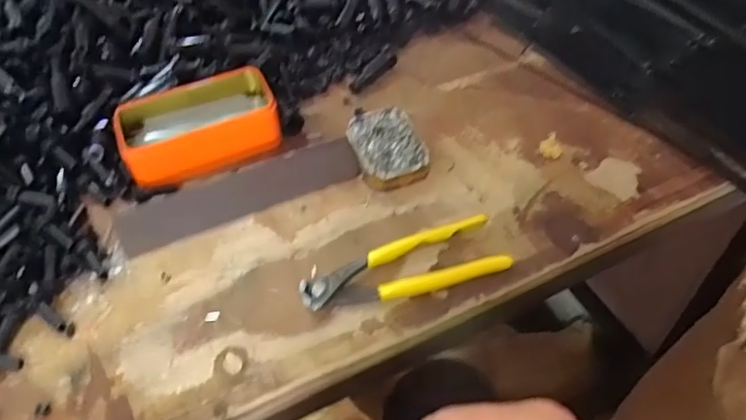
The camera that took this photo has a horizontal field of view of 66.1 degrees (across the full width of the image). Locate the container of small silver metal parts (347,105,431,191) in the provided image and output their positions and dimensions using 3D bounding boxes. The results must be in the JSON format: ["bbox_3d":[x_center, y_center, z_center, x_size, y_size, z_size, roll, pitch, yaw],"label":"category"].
[{"bbox_3d":[0.013,-0.060,0.540,0.063,0.020,0.090,-14,50,-9],"label":"container of small silver metal parts"}]

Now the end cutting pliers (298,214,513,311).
[{"bbox_3d":[0.024,0.044,0.462,0.163,0.020,0.055,-13,50,-9],"label":"end cutting pliers"}]

